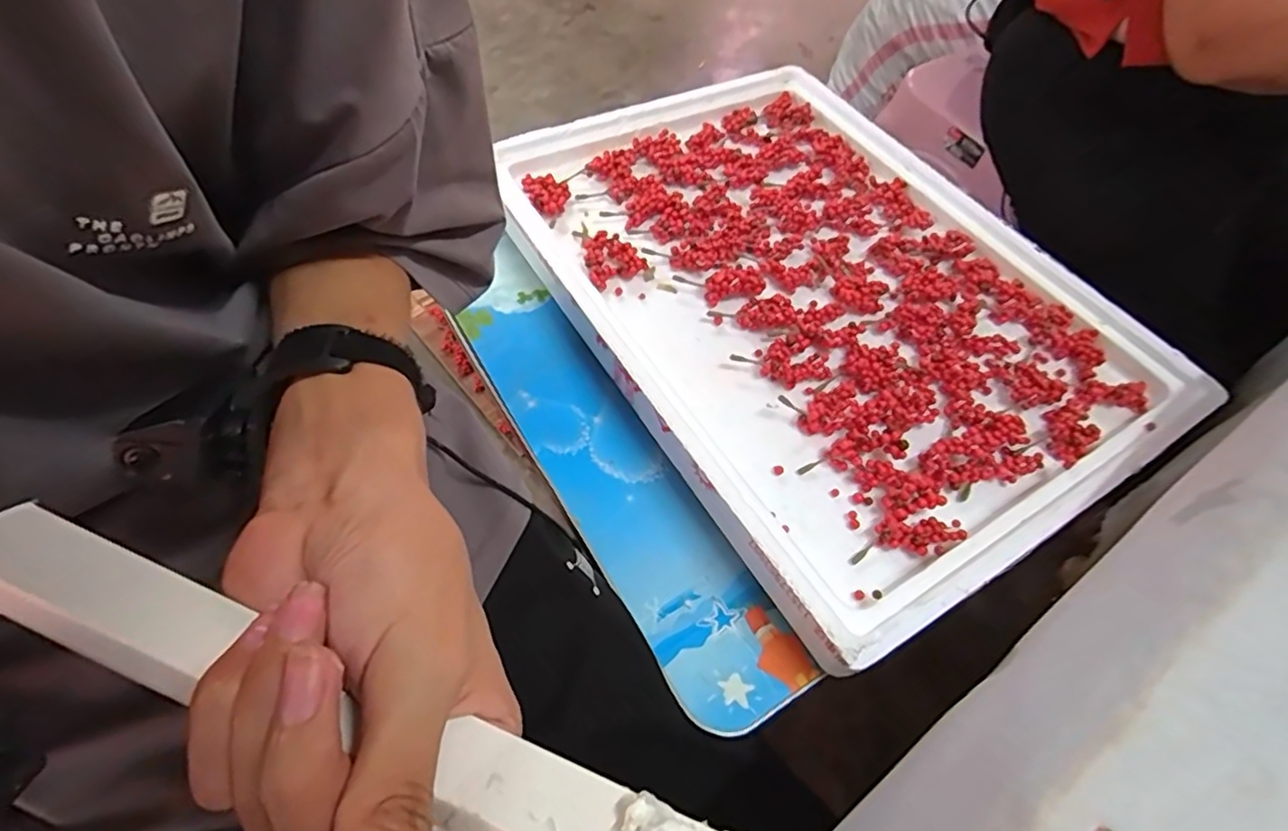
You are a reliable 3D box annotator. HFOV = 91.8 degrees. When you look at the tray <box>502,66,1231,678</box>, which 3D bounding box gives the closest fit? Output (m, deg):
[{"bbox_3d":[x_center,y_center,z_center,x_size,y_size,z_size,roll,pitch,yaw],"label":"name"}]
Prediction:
[{"bbox_3d":[0.155,-0.141,0.604,0.450,0.042,0.598,-27,63,-20],"label":"tray"}]

